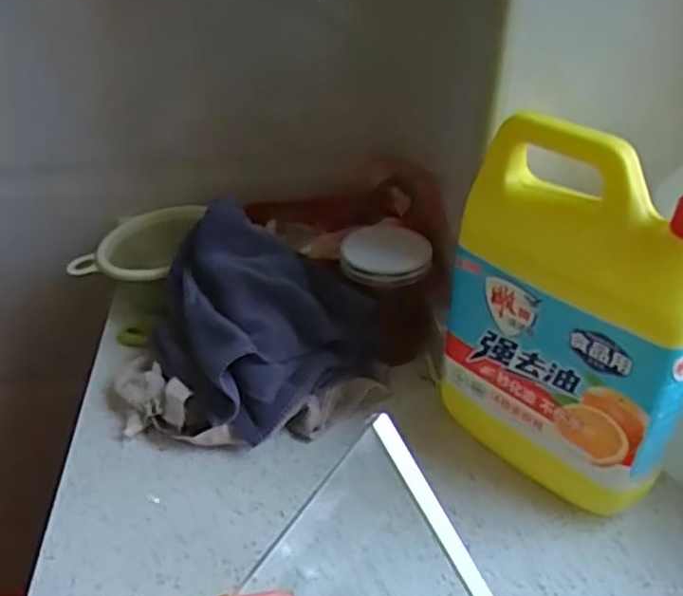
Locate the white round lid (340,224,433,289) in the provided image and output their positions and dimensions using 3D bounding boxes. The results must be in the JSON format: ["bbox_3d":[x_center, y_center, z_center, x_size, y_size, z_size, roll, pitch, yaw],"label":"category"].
[{"bbox_3d":[0.040,-0.040,0.619,0.079,0.011,0.076,1,50,-1],"label":"white round lid"}]

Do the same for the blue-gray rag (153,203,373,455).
[{"bbox_3d":[-0.074,0.020,0.605,0.166,0.131,0.174,-25,42,-31],"label":"blue-gray rag"}]

